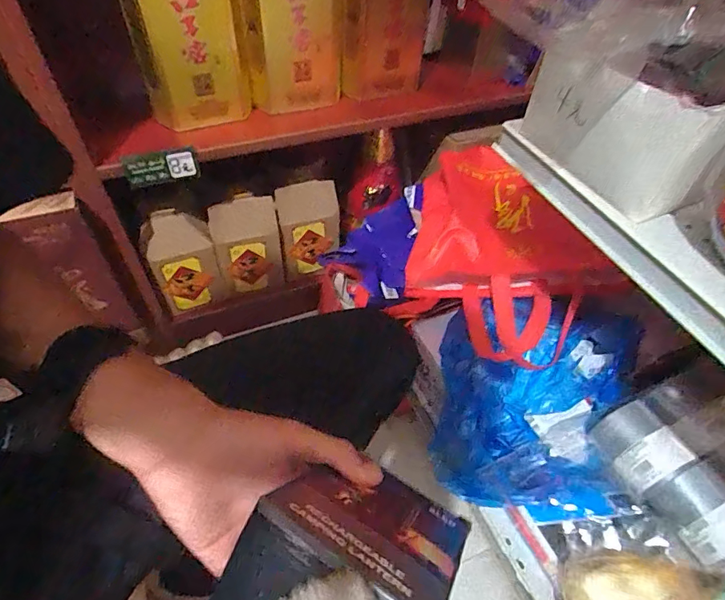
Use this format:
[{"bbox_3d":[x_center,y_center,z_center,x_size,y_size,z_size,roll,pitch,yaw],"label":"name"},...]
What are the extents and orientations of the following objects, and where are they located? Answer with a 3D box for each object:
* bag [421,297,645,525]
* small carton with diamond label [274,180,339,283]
[{"bbox_3d":[0.217,0.117,0.581,0.231,0.158,0.259,17,52,11],"label":"bag"},{"bbox_3d":[-0.106,-0.134,0.894,0.116,0.188,0.058,-13,52,-13],"label":"small carton with diamond label"}]

